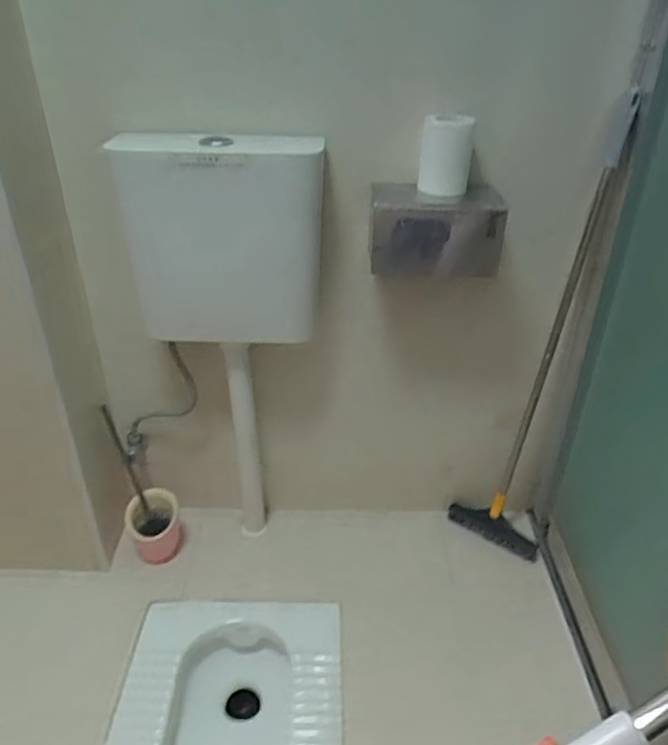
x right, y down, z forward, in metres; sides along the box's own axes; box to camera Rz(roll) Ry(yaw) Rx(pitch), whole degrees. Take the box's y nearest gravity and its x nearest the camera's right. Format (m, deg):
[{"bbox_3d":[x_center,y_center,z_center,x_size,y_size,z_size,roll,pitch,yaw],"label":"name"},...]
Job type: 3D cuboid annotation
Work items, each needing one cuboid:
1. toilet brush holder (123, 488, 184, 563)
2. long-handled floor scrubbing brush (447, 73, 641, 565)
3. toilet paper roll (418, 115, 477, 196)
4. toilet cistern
[{"bbox_3d":[-0.412,0.366,1.385,0.122,0.144,0.093,-14,35,-22],"label":"toilet brush holder"},{"bbox_3d":[0.407,-0.030,1.245,0.212,0.974,0.179,8,32,11],"label":"long-handled floor scrubbing brush"},{"bbox_3d":[0.191,-0.371,1.022,0.083,0.132,0.070,8,33,12],"label":"toilet paper roll"},{"bbox_3d":[-0.197,-0.230,1.101,0.354,0.374,0.129,2,32,2],"label":"toilet cistern"}]

